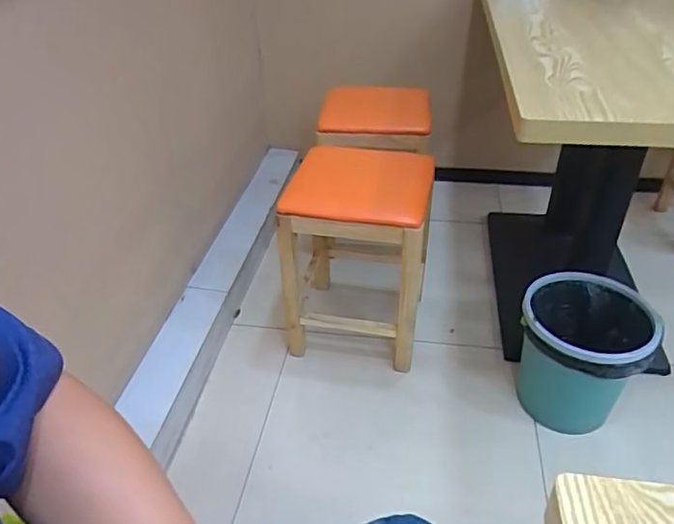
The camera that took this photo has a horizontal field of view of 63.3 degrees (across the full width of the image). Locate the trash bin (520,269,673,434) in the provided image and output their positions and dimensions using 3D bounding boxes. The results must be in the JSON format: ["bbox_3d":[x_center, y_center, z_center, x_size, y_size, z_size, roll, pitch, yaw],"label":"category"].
[{"bbox_3d":[0.541,0.224,1.241,0.268,0.292,0.256,10,38,14],"label":"trash bin"}]

